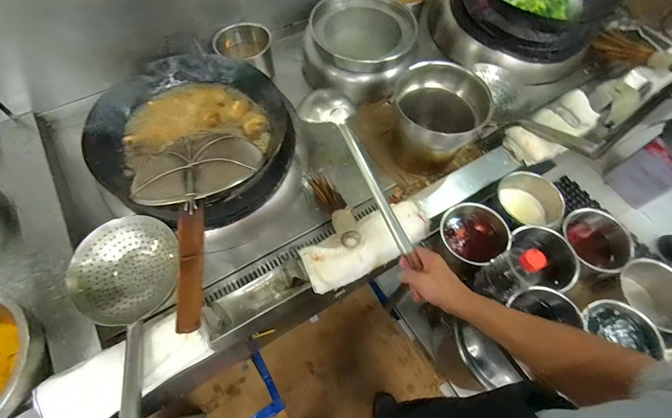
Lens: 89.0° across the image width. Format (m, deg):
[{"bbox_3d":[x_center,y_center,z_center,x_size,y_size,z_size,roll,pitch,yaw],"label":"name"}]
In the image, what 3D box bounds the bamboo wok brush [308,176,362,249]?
[{"bbox_3d":[0.001,0.004,0.878,0.055,0.042,0.257,-19,43,-10],"label":"bamboo wok brush"}]

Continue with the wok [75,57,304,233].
[{"bbox_3d":[-0.334,-0.173,0.859,0.414,0.183,0.440,0,62,0],"label":"wok"}]

